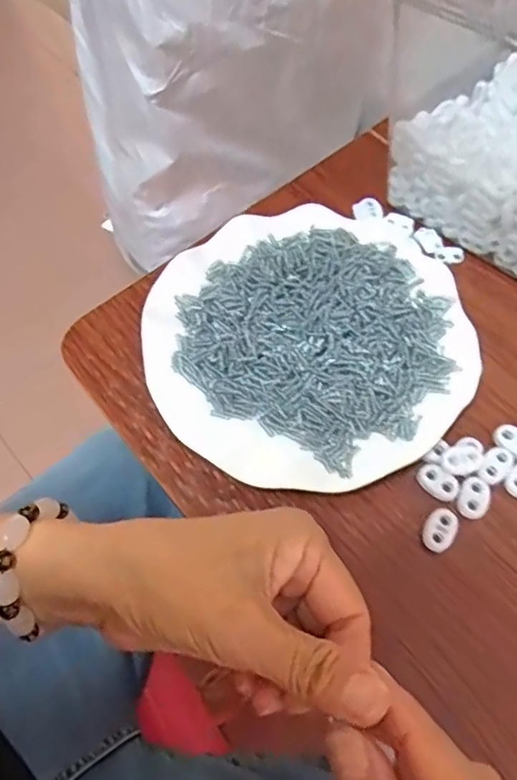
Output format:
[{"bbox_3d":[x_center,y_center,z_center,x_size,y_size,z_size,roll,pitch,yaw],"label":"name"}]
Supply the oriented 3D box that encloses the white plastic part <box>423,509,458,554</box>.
[{"bbox_3d":[0.094,0.072,0.297,0.015,0.004,0.023,35,70,19],"label":"white plastic part"}]

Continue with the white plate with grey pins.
[{"bbox_3d":[0.029,-0.029,0.339,0.180,0.016,0.177,-2,63,3],"label":"white plate with grey pins"}]

